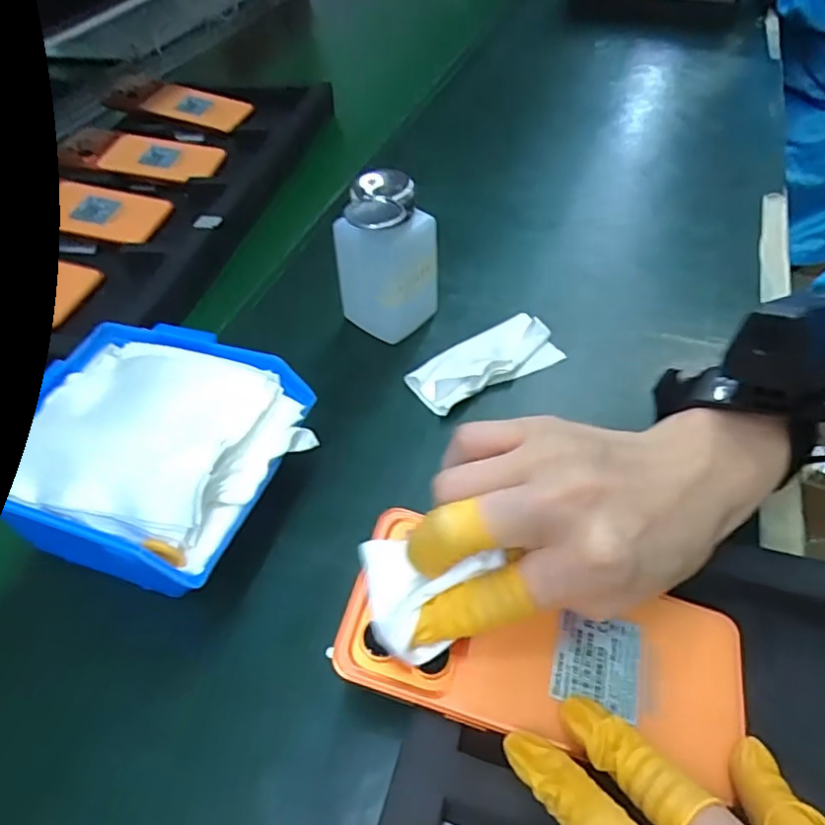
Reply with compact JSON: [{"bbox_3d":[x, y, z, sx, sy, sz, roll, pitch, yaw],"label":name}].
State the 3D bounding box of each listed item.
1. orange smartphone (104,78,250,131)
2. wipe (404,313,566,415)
[{"bbox_3d":[-0.261,-0.350,0.668,0.142,0.016,0.067,7,50,-9],"label":"orange smartphone"},{"bbox_3d":[0.049,-0.035,0.390,0.102,0.015,0.048,-30,52,-19],"label":"wipe"}]

